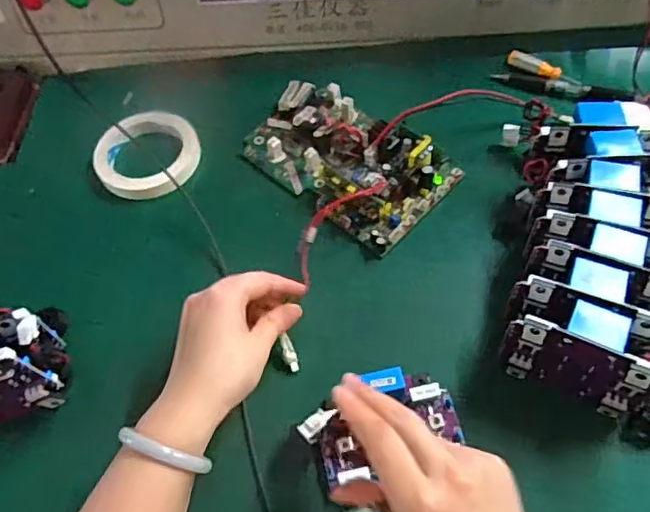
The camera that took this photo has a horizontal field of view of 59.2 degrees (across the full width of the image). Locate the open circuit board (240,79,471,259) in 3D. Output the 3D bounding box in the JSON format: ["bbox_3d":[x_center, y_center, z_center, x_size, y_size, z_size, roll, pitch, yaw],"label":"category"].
[{"bbox_3d":[0.020,-0.100,0.551,0.121,0.034,0.194,-40,62,-19],"label":"open circuit board"}]

